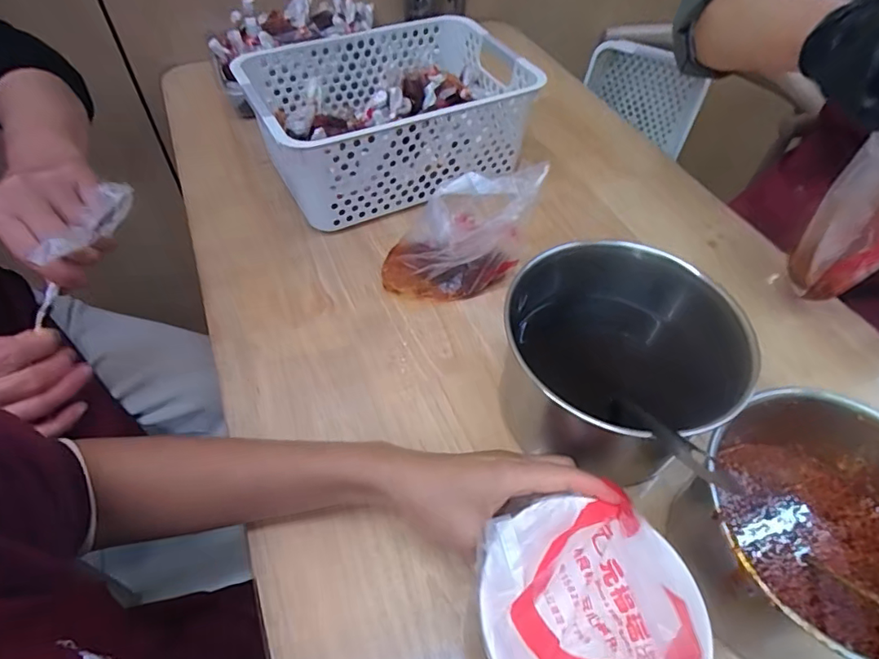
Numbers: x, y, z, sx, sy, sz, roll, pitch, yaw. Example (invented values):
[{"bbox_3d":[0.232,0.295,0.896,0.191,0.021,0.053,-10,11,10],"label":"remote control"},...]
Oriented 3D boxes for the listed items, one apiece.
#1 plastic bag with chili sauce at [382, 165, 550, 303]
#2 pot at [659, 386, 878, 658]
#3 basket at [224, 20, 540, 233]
[{"bbox_3d":[0.017,-0.088,0.497,0.141,0.117,0.067,4,51,2],"label":"plastic bag with chili sauce"},{"bbox_3d":[0.240,0.136,0.334,0.154,0.102,0.163,1,51,-1],"label":"pot"},{"bbox_3d":[-0.052,-0.245,0.609,0.298,0.119,0.204,-20,55,-17],"label":"basket"}]

